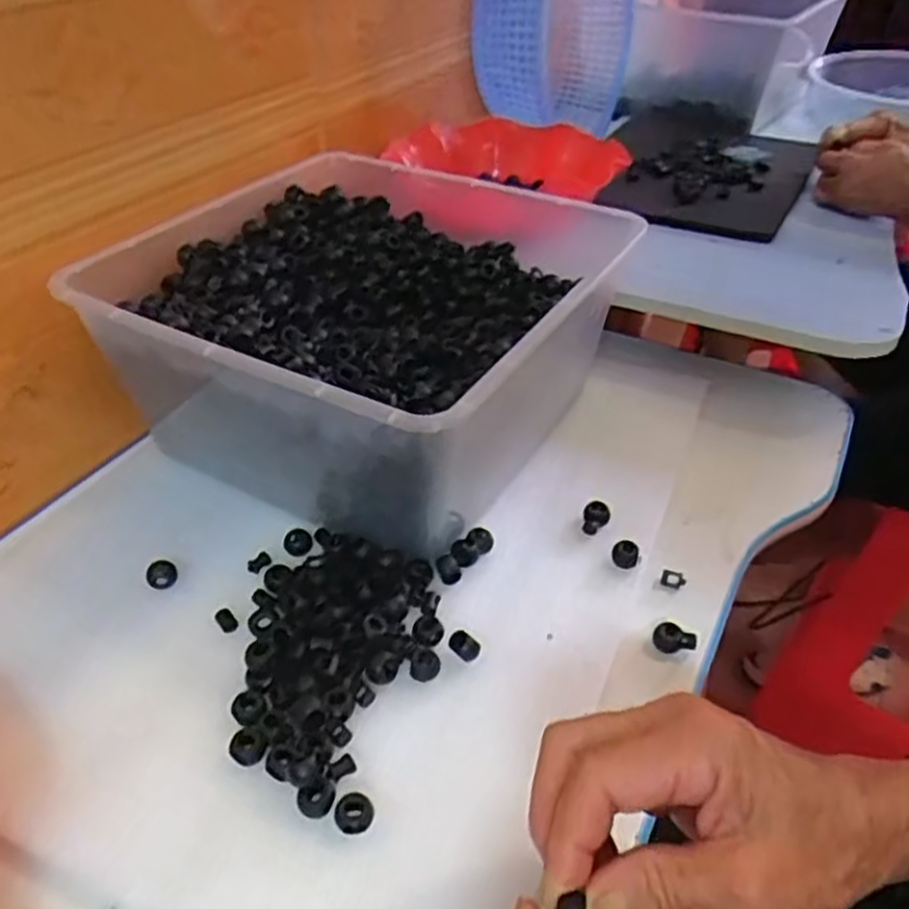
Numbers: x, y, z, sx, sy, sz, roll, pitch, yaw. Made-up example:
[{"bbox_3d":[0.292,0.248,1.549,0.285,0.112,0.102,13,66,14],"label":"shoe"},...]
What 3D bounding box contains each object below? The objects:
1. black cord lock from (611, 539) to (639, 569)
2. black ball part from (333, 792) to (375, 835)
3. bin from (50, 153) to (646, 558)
[{"bbox_3d":[0.108,0.065,0.482,0.016,0.019,0.016,14,41,16],"label":"black cord lock"},{"bbox_3d":[-0.047,0.166,0.352,0.018,0.009,0.016,-3,39,-5],"label":"black ball part"},{"bbox_3d":[-0.062,-0.101,0.552,0.297,0.133,0.312,20,43,22],"label":"bin"}]

